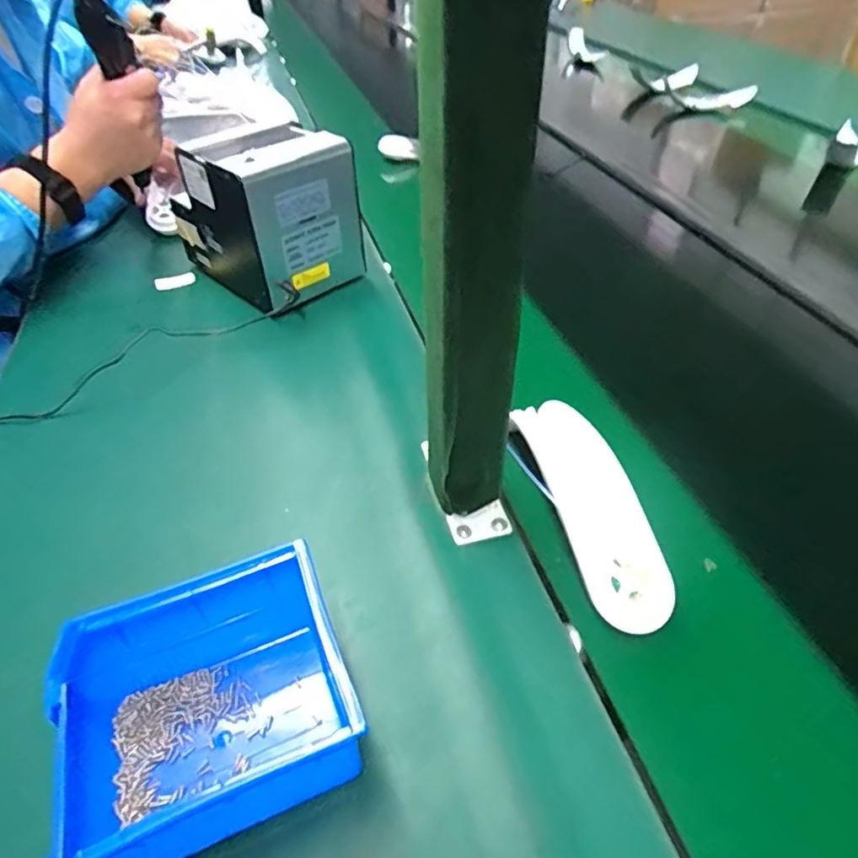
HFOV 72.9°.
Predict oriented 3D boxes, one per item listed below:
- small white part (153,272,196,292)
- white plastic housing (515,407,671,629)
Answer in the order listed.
[{"bbox_3d":[-0.287,-0.167,0.656,0.043,0.011,0.016,-26,50,-25],"label":"small white part"},{"bbox_3d":[0.107,0.042,0.396,0.055,0.027,0.188,-9,43,-8],"label":"white plastic housing"}]

